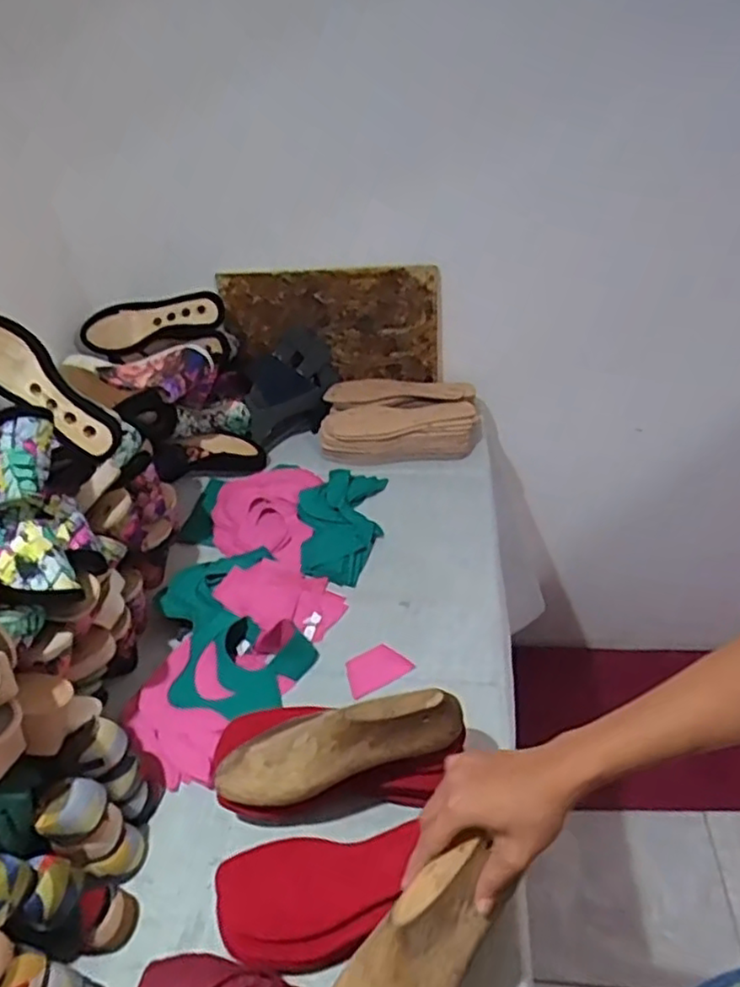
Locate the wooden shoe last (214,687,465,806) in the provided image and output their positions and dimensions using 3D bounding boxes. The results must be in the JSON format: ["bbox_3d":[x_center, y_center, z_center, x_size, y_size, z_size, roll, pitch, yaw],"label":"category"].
[{"bbox_3d":[-0.036,0.236,0.631,0.241,0.083,0.064,-21,39,10],"label":"wooden shoe last"}]

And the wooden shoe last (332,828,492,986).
[{"bbox_3d":[0.018,0.346,0.475,0.075,0.068,0.203,31,88,37],"label":"wooden shoe last"}]

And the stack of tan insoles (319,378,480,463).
[{"bbox_3d":[0.050,-0.127,1.157,0.263,0.066,0.162,-3,40,6],"label":"stack of tan insoles"}]

